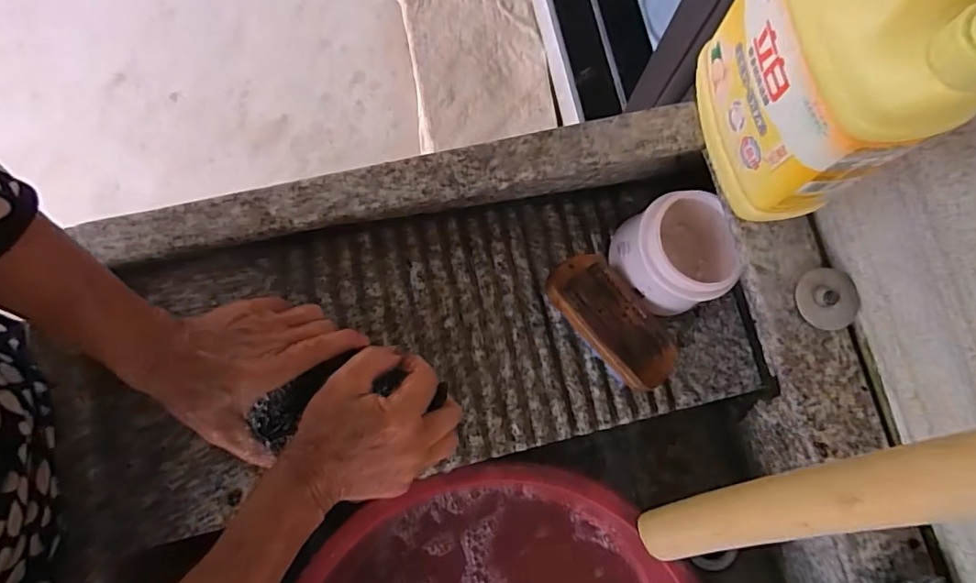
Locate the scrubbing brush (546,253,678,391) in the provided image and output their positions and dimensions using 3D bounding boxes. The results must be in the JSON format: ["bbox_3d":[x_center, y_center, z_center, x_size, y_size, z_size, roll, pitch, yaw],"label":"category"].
[{"bbox_3d":[0.110,0.023,0.467,0.070,0.046,0.126,-44,83,-8],"label":"scrubbing brush"}]

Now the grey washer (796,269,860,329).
[{"bbox_3d":[0.256,0.005,0.401,0.045,0.009,0.046,0,79,-1],"label":"grey washer"}]

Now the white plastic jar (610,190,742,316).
[{"bbox_3d":[0.165,-0.035,0.471,0.093,0.092,0.092,0,79,-1],"label":"white plastic jar"}]

